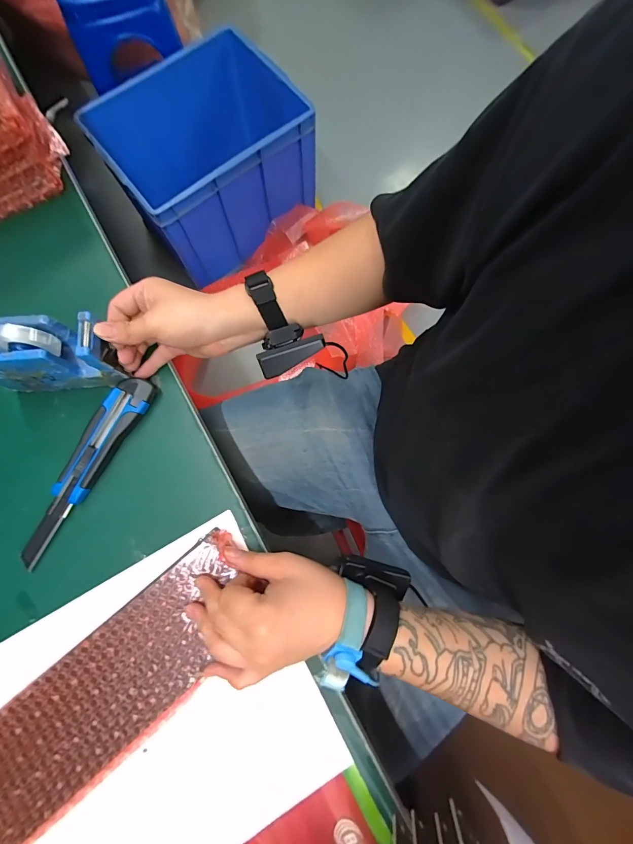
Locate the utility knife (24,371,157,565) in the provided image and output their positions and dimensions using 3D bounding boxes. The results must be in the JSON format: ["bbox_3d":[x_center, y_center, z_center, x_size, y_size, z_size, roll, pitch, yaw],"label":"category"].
[{"bbox_3d":[-0.240,0.045,0.360,0.039,0.016,0.208,30,80,7],"label":"utility knife"}]

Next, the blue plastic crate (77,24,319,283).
[{"bbox_3d":[-0.320,-0.794,1.072,0.522,0.304,0.416,-38,80,-7],"label":"blue plastic crate"}]

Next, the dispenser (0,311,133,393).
[{"bbox_3d":[-0.269,-0.068,0.349,0.131,0.079,0.049,-6,78,-1],"label":"dispenser"}]

